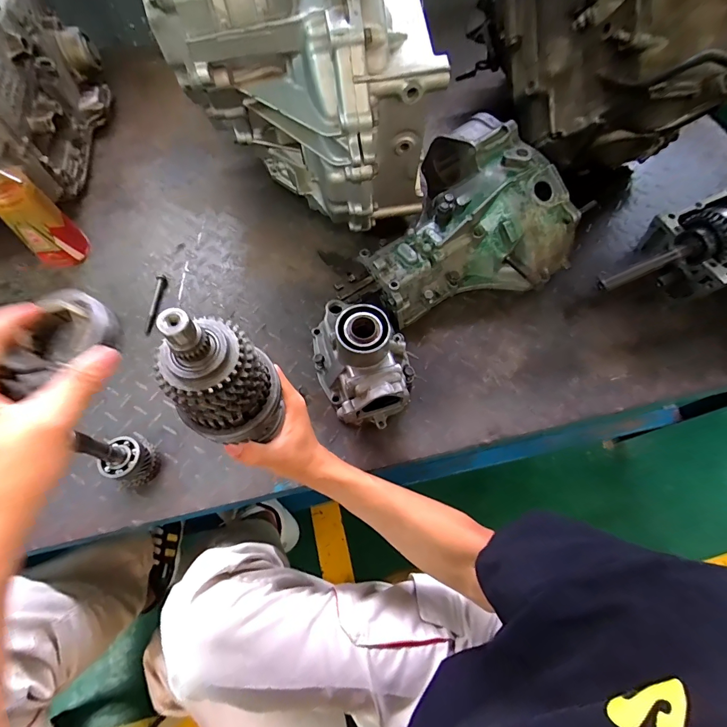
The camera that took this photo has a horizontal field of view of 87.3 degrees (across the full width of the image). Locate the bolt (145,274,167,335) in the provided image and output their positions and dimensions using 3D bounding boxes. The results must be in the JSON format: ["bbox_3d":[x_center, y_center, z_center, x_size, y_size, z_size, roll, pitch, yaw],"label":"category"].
[{"bbox_3d":[-0.331,-0.095,0.606,0.013,0.010,0.109,-2,65,-1],"label":"bolt"}]

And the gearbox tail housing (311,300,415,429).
[{"bbox_3d":[-0.002,-0.018,0.504,0.127,0.140,0.172,-30,69,-14],"label":"gearbox tail housing"}]

